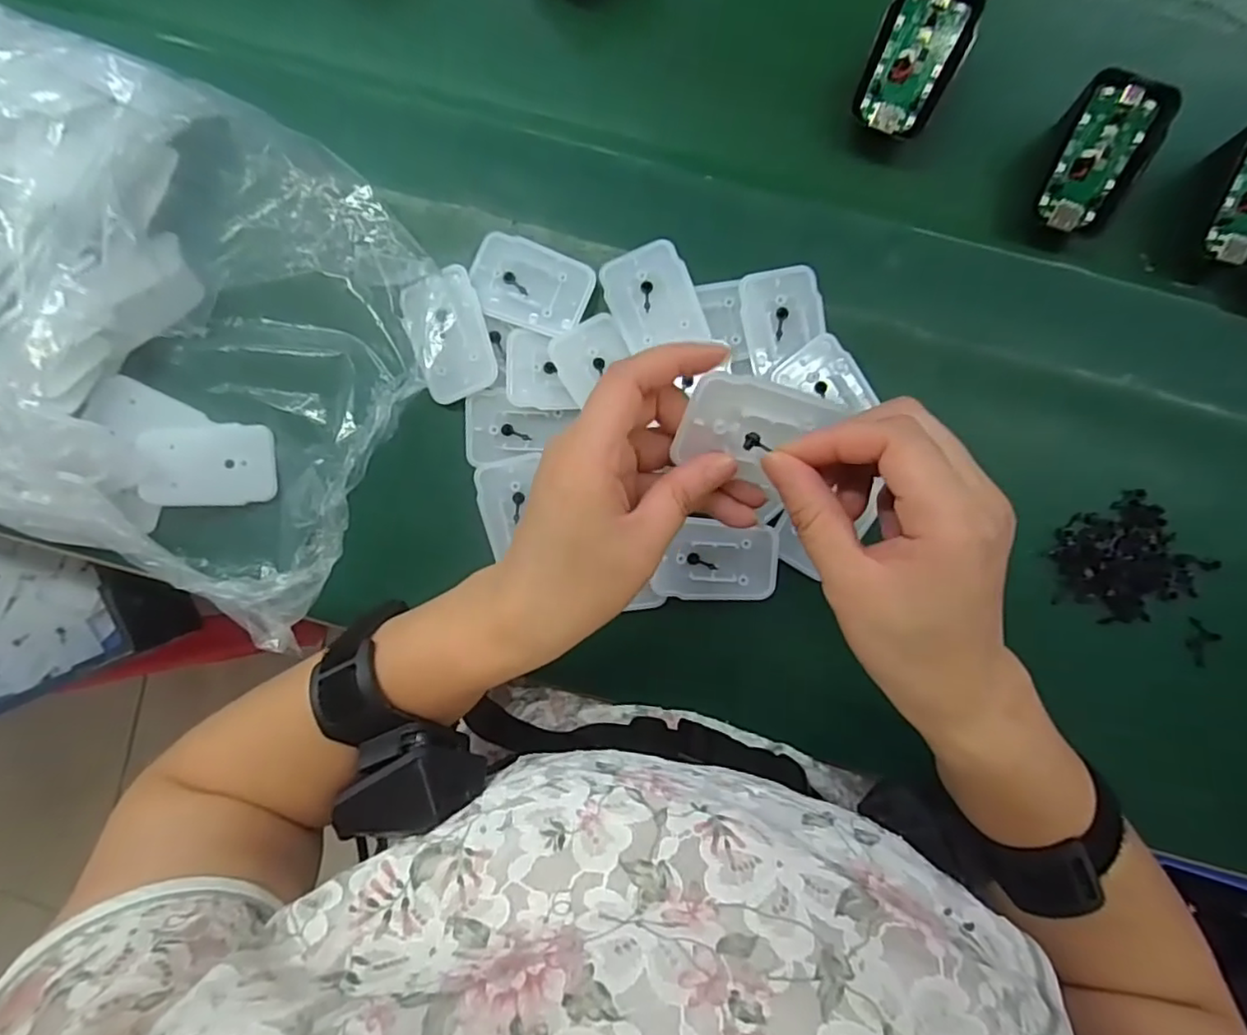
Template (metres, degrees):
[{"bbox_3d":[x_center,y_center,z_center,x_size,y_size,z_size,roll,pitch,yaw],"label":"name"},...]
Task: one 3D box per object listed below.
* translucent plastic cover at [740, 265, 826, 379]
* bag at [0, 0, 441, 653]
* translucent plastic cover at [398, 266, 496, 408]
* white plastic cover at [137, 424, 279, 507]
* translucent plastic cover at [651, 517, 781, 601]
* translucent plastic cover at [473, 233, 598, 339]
[{"bbox_3d":[0.087,-0.107,0.335,0.043,0.004,0.053,-13,91,4],"label":"translucent plastic cover"},{"bbox_3d":[-0.280,-0.111,0.325,0.341,0.085,0.273,20,93,3],"label":"bag"},{"bbox_3d":[-0.096,-0.100,0.343,0.041,0.007,0.065,-18,91,4],"label":"translucent plastic cover"},{"bbox_3d":[-0.235,-0.029,0.354,0.068,0.005,0.045,-3,93,-18],"label":"white plastic cover"},{"bbox_3d":[0.053,0.025,0.348,0.066,0.005,0.041,3,92,3],"label":"translucent plastic cover"},{"bbox_3d":[-0.051,-0.126,0.340,0.066,0.014,0.043,25,93,2],"label":"translucent plastic cover"}]

